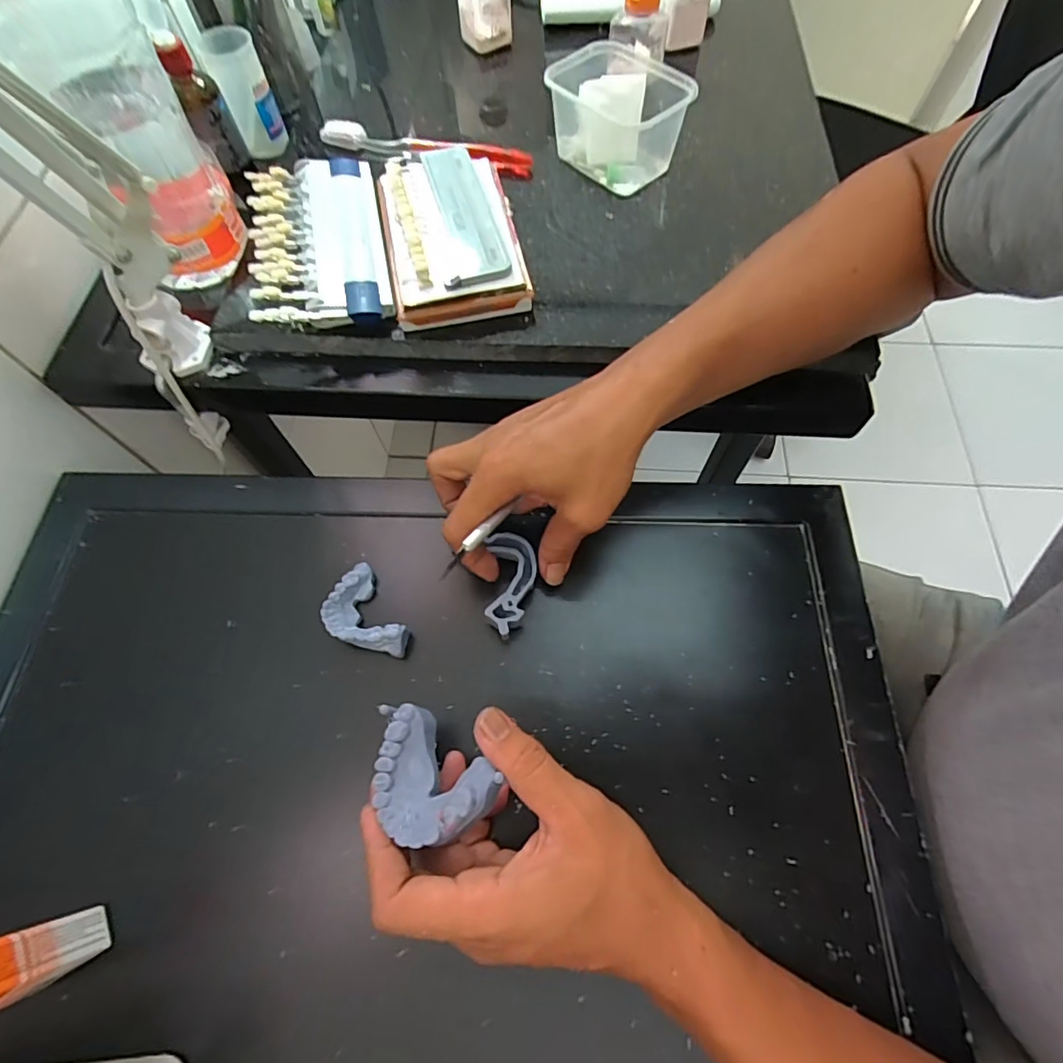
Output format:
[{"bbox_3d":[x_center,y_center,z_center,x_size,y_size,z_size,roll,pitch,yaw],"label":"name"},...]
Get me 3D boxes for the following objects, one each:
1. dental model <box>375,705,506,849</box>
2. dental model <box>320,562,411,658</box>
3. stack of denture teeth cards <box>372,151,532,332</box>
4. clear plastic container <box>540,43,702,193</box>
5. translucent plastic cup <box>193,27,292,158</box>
[{"bbox_3d":[-0.055,0.125,0.278,0.076,0.025,0.048,29,76,27],"label":"dental model"},{"bbox_3d":[-0.113,0.059,0.361,0.041,0.022,0.068,-33,69,-13],"label":"dental model"},{"bbox_3d":[-0.062,-0.228,0.404,0.096,0.026,0.158,-12,65,-4],"label":"stack of denture teeth cards"},{"bbox_3d":[0.071,-0.332,0.437,0.085,0.059,0.106,-38,70,-15],"label":"clear plastic container"},{"bbox_3d":[-0.255,-0.393,0.481,0.044,0.076,0.058,-23,67,-9],"label":"translucent plastic cup"}]

